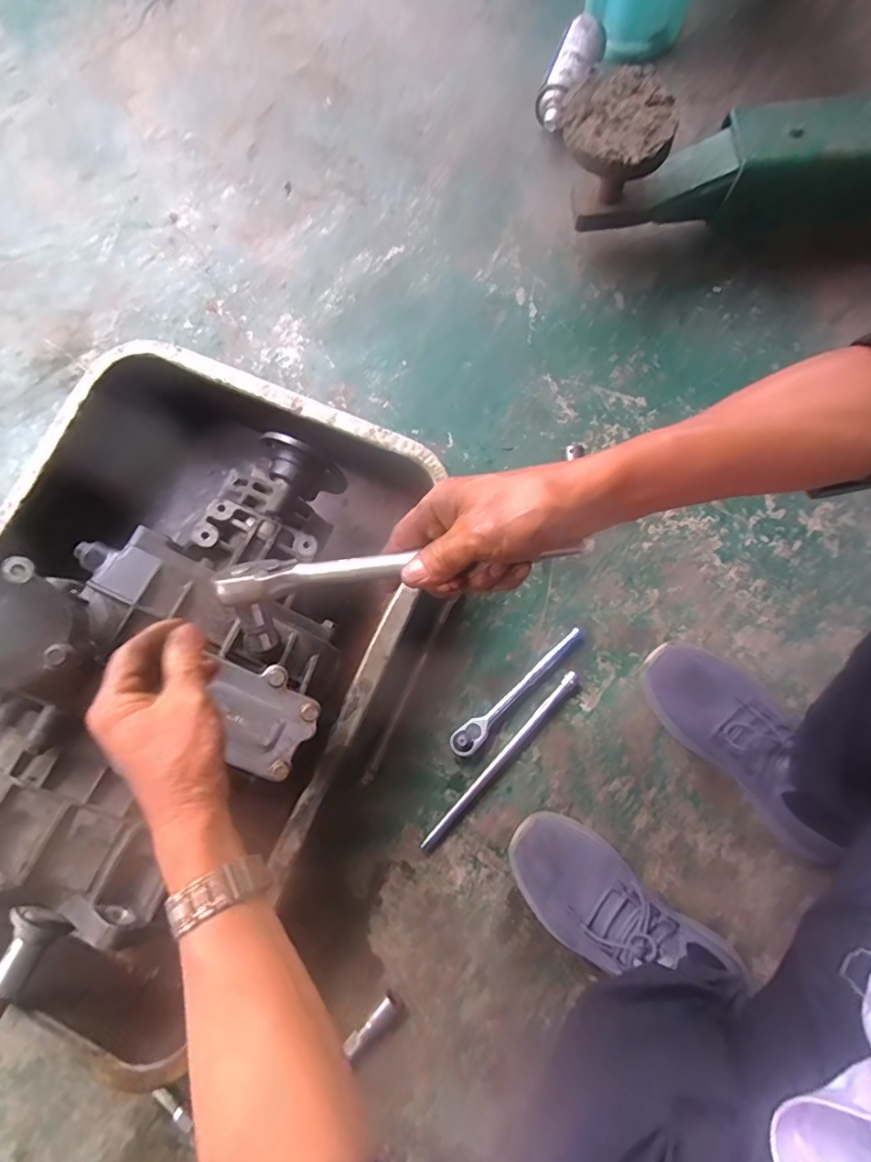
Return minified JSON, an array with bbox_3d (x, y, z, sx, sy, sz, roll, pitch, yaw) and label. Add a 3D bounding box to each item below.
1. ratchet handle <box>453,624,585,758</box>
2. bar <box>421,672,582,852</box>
[{"bbox_3d":[0.096,0.123,0.604,0.199,0.024,0.028,-42,81,-8],"label":"ratchet handle"},{"bbox_3d":[0.075,0.198,0.588,0.015,0.016,0.250,42,81,8],"label":"bar"}]

